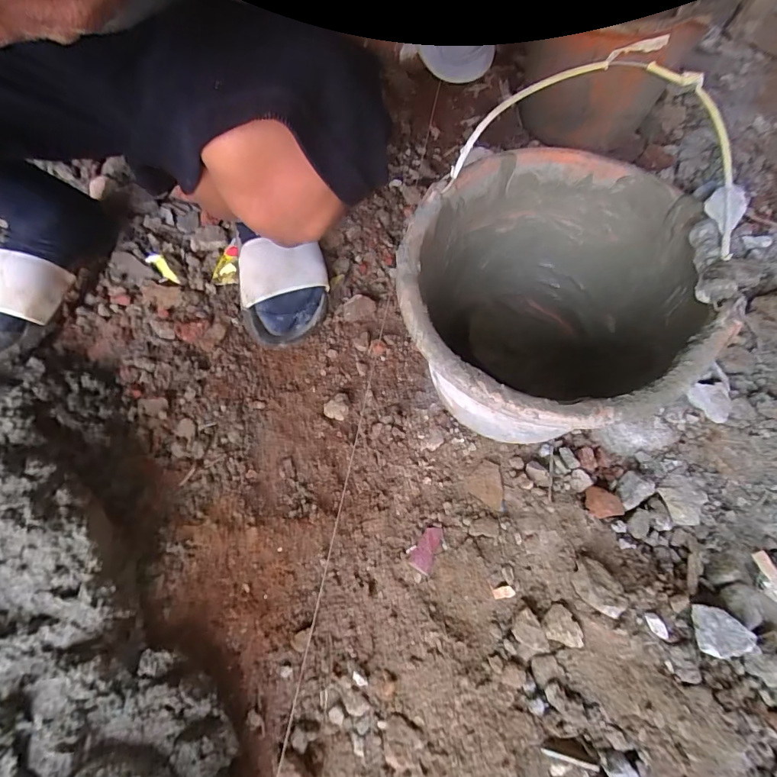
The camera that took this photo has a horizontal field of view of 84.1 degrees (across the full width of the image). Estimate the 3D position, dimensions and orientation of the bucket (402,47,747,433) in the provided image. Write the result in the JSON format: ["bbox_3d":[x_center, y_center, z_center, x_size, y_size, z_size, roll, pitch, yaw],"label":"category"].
[{"bbox_3d":[0.137,-0.069,0.420,0.255,0.237,0.277,2,63,-3],"label":"bucket"}]

